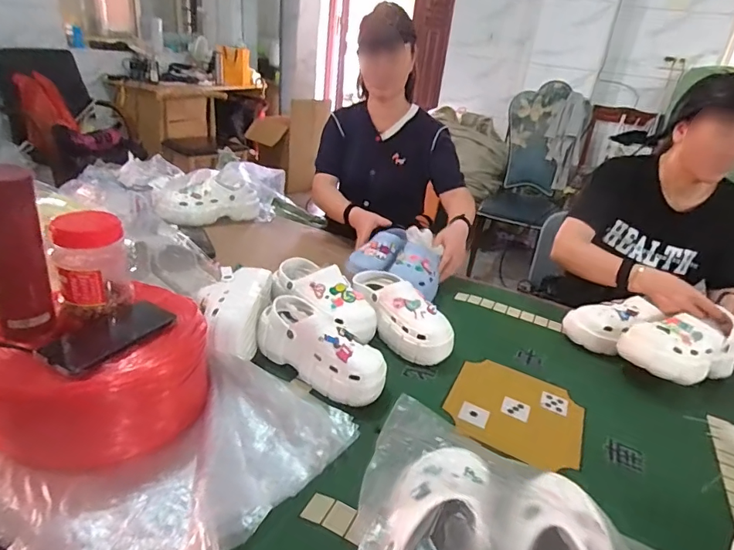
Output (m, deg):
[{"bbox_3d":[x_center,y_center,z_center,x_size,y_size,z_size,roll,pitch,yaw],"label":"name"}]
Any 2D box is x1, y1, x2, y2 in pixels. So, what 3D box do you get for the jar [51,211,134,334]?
[{"bbox_3d":[-0.380,-0.014,0.647,0.094,0.140,0.076,-11,32,-31],"label":"jar"}]

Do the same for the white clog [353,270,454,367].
[{"bbox_3d":[0.069,0.070,0.914,0.100,0.092,0.242,-13,46,-34],"label":"white clog"}]

